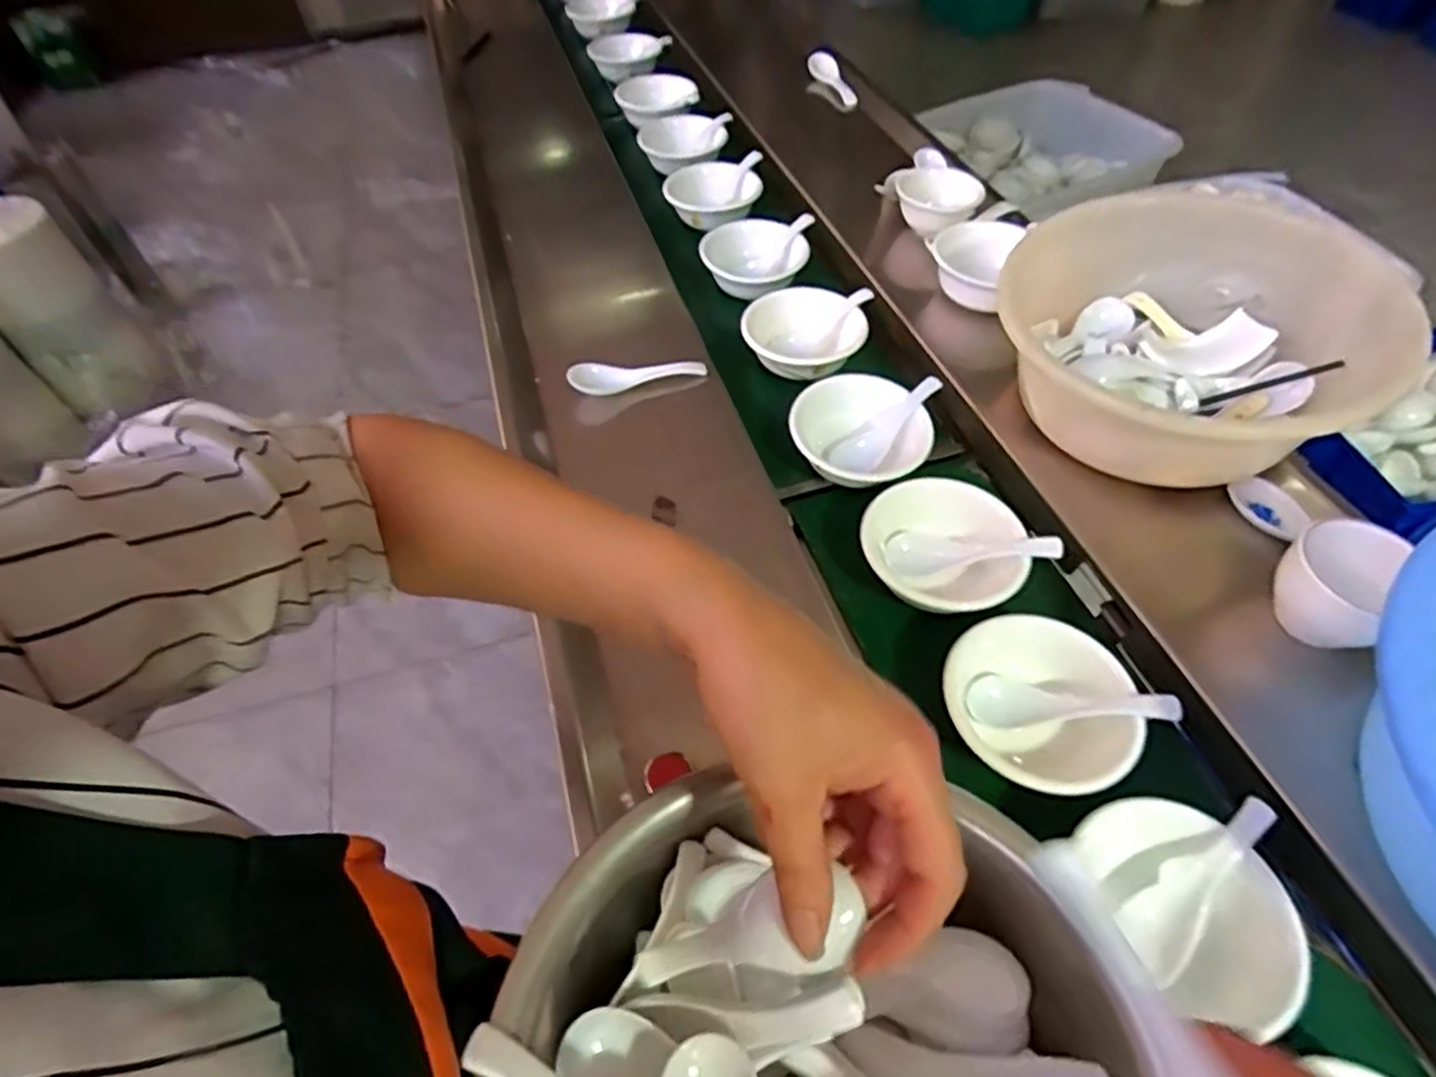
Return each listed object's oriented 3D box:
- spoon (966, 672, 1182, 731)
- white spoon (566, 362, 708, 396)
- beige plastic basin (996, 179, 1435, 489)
[{"bbox_3d":[0.217,0.100,0.456,0.119,0.024,0.038,-4,55,22],"label":"spoon"},{"bbox_3d":[-0.071,-0.141,0.652,0.119,0.034,0.024,-9,59,-8],"label":"white spoon"},{"bbox_3d":[0.342,-0.157,0.553,0.237,0.117,0.249,1,58,-2],"label":"beige plastic basin"}]

